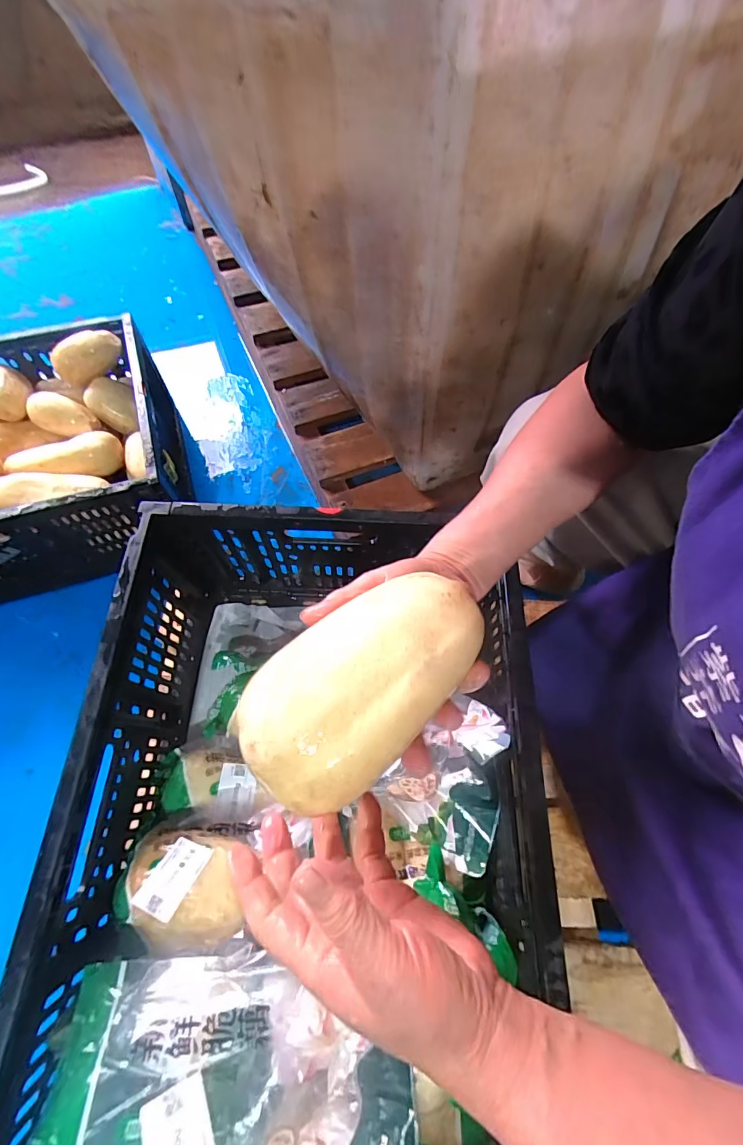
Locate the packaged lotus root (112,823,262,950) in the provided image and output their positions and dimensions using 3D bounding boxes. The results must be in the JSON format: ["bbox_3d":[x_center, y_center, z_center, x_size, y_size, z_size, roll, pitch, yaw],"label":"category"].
[{"bbox_3d":[-0.177,0.293,0.403,0.117,0.067,0.093,-1,67,-3],"label":"packaged lotus root"}]

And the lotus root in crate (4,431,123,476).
[{"bbox_3d":[-0.521,-0.188,0.739,0.172,0.049,0.066,-24,70,-12],"label":"lotus root in crate"}]

